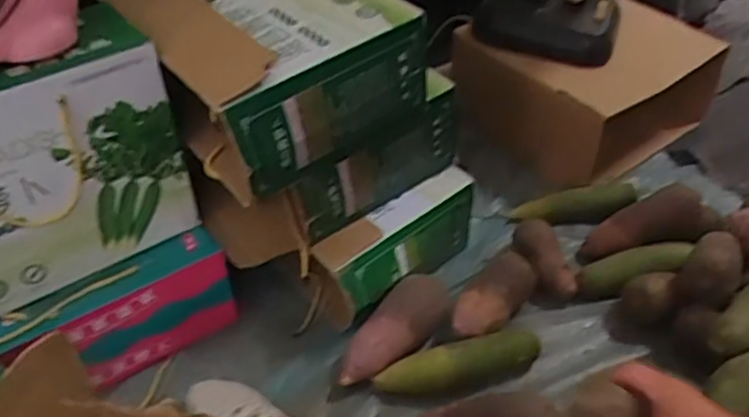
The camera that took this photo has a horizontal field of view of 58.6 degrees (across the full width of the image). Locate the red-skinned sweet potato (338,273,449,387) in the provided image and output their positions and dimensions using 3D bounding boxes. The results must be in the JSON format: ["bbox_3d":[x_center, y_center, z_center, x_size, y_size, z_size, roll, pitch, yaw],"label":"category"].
[{"bbox_3d":[0.029,0.162,0.879,0.073,0.059,0.185,27,49,29],"label":"red-skinned sweet potato"}]

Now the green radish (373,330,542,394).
[{"bbox_3d":[0.109,0.193,0.835,0.211,0.046,0.060,-15,43,-16],"label":"green radish"}]

